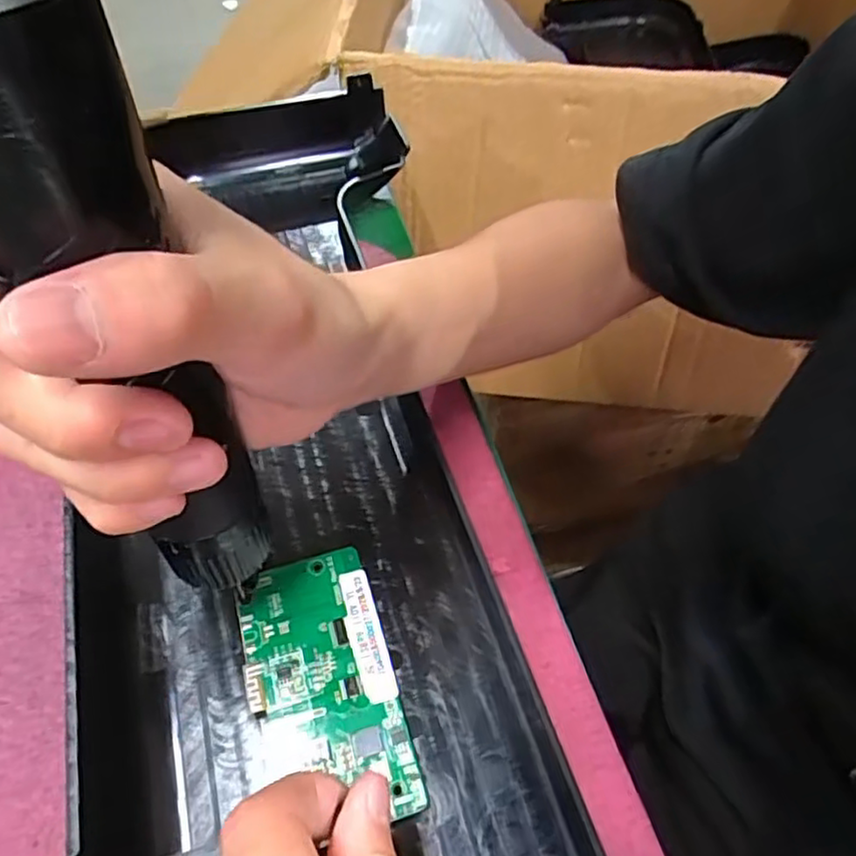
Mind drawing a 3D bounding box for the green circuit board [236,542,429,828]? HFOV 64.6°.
[{"bbox_3d":[-0.037,0.087,0.236,0.049,0.004,0.092,-13,55,-10],"label":"green circuit board"}]

